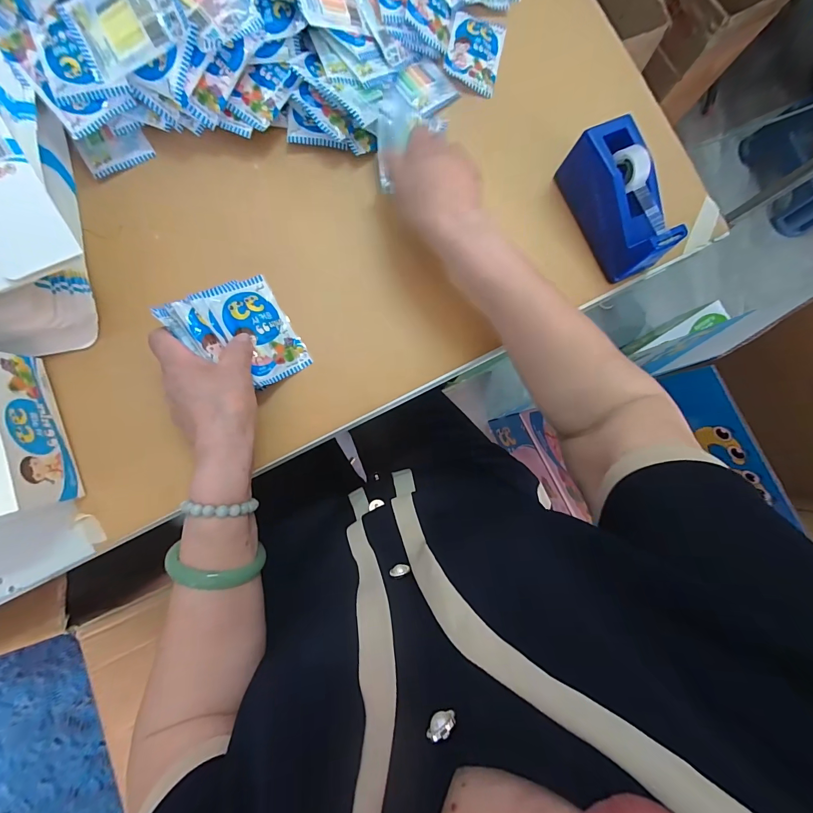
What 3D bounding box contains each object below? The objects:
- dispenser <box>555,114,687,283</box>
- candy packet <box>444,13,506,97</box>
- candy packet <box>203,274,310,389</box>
[{"bbox_3d":[0.235,-0.224,0.408,0.051,0.069,0.147,-26,86,-8],"label":"dispenser"},{"bbox_3d":[0.082,-0.426,0.449,0.064,0.010,0.092,13,82,-4],"label":"candy packet"},{"bbox_3d":[-0.145,-0.074,0.372,0.067,0.006,0.097,-36,102,-38],"label":"candy packet"}]

